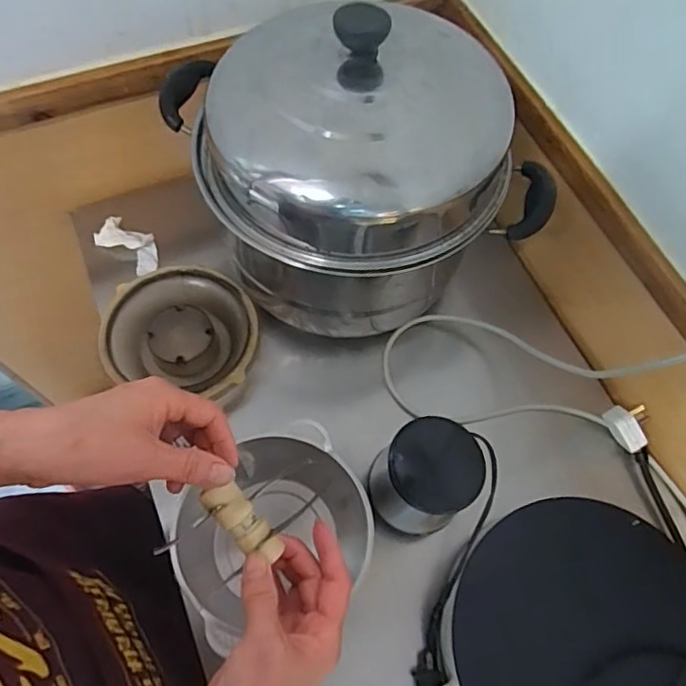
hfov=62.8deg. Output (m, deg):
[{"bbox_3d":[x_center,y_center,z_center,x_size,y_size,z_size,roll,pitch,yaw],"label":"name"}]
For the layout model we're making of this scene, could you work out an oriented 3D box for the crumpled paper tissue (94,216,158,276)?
[{"bbox_3d":[-0.278,-0.125,0.734,0.084,0.040,0.048,27,67,9],"label":"crumpled paper tissue"}]

